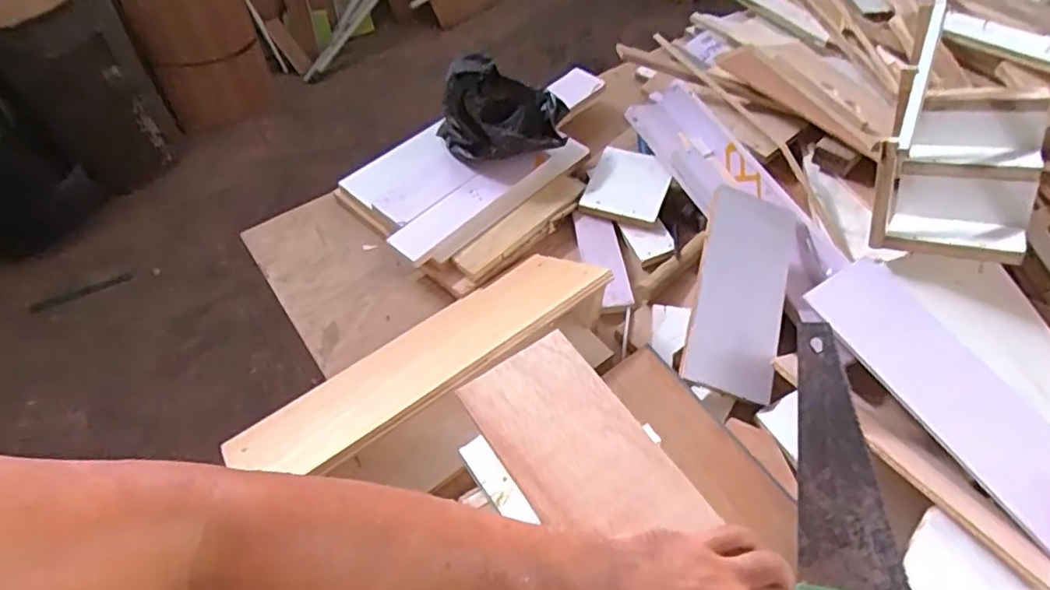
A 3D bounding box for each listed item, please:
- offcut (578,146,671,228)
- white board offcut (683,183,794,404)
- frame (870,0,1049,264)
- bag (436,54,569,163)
[{"bbox_3d":[0.165,-0.177,1.006,0.123,0.019,0.130,13,68,21],"label":"offcut"},{"bbox_3d":[0.293,-0.010,0.845,0.126,0.020,0.289,20,71,-9],"label":"white board offcut"},{"bbox_3d":[0.575,-0.200,0.814,0.181,0.171,0.302,14,74,31],"label":"frame"},{"bbox_3d":[-0.037,-0.310,1.023,0.208,0.106,0.161,-2,52,-2],"label":"bag"}]

